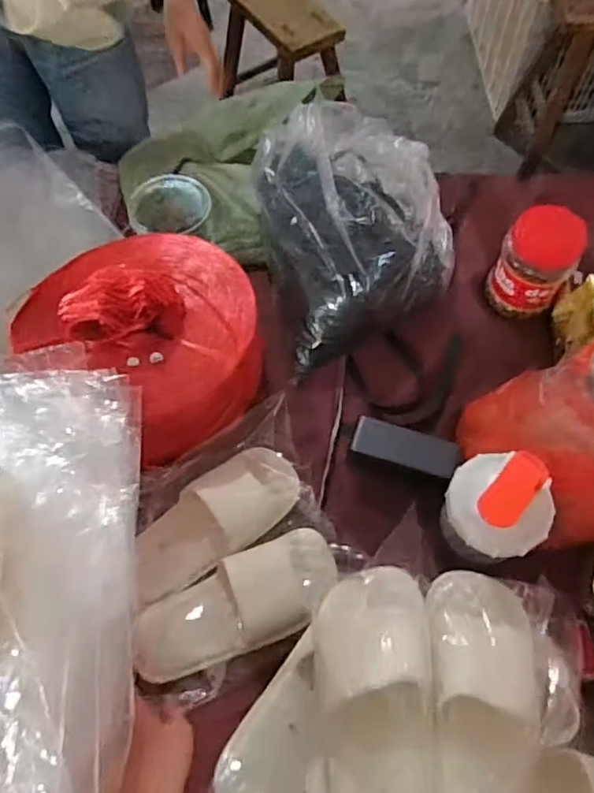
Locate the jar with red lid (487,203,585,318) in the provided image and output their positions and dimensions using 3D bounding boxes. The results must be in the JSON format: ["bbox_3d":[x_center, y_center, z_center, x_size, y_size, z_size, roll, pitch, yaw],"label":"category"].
[{"bbox_3d":[0.320,-0.172,0.813,0.104,0.145,0.096,32,68,16],"label":"jar with red lid"}]

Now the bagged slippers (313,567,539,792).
[{"bbox_3d":[0.111,0.288,0.470,0.192,0.099,0.302,3,64,2],"label":"bagged slippers"}]

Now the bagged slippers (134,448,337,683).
[{"bbox_3d":[-0.088,0.184,0.679,0.231,0.064,0.199,-22,65,-10],"label":"bagged slippers"}]

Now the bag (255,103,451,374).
[{"bbox_3d":[0.091,-0.245,0.822,0.269,0.149,0.349,-11,64,-5],"label":"bag"}]

